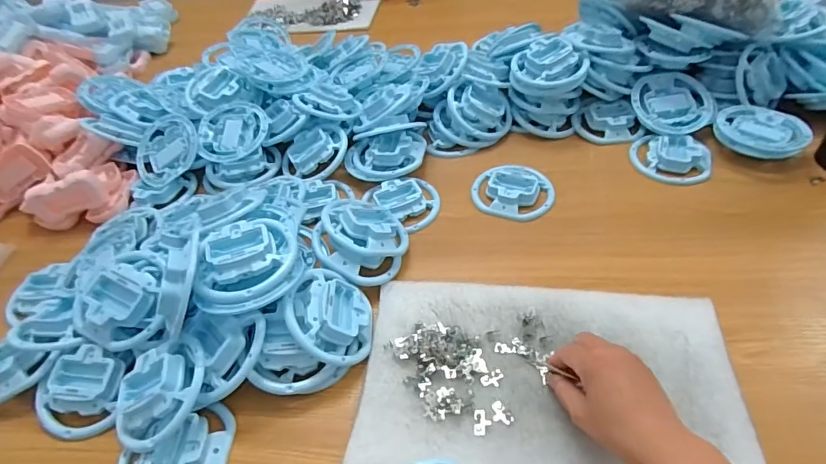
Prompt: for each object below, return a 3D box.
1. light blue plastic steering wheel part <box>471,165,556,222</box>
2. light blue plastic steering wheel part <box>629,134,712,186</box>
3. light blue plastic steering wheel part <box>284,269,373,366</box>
[{"bbox_3d":[0.129,-0.056,0.623,0.103,0.017,0.092,13,51,17],"label":"light blue plastic steering wheel part"},{"bbox_3d":[0.343,-0.099,0.639,0.096,0.019,0.087,11,50,15],"label":"light blue plastic steering wheel part"},{"bbox_3d":[-0.082,0.081,0.478,0.093,0.036,0.095,15,35,-37],"label":"light blue plastic steering wheel part"}]

